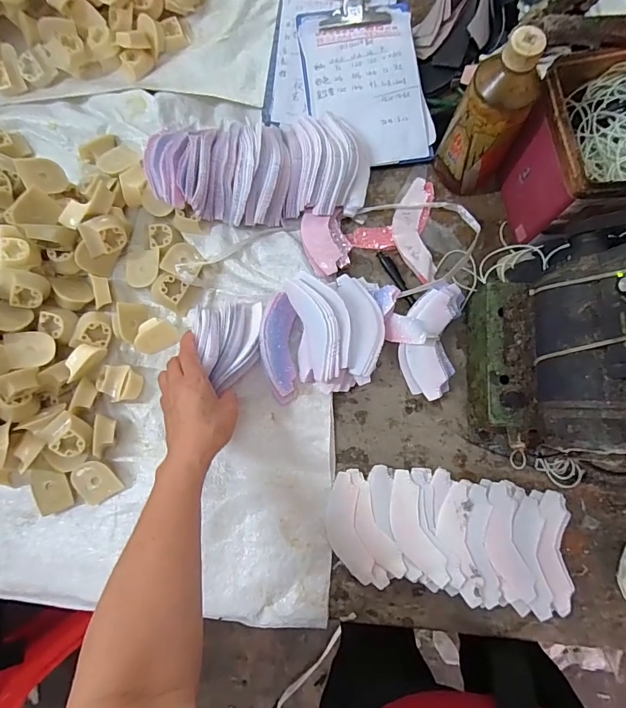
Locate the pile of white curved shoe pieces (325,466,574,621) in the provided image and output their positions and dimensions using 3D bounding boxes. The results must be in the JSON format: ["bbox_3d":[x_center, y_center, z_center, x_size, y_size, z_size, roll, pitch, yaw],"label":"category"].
[{"bbox_3d":[0.146,0.194,0.457,0.255,0.023,0.124,9,82,4],"label":"pile of white curved shoe pieces"}]

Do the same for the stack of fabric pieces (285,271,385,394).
[{"bbox_3d":[0.030,-0.027,0.479,0.100,0.050,0.128,-9,81,1],"label":"stack of fabric pieces"}]

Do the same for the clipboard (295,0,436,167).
[{"bbox_3d":[0.065,-0.346,0.537,0.145,0.017,0.219,-8,81,1],"label":"clipboard"}]

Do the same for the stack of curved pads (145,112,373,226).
[{"bbox_3d":[-0.064,-0.221,0.509,0.252,0.044,0.121,-8,81,1],"label":"stack of curved pads"}]

